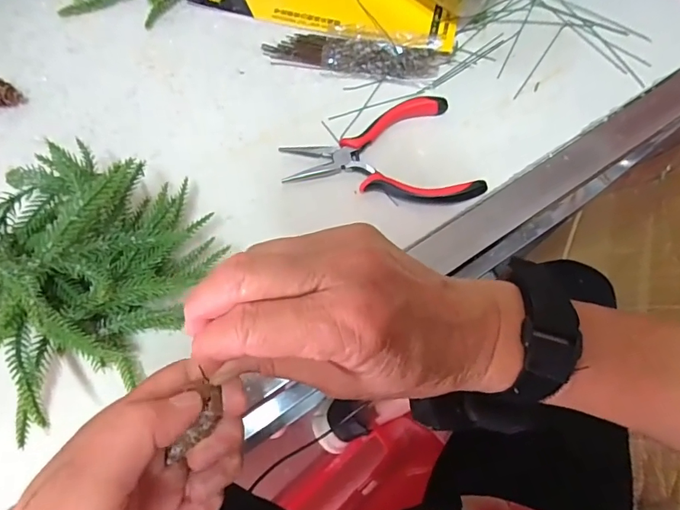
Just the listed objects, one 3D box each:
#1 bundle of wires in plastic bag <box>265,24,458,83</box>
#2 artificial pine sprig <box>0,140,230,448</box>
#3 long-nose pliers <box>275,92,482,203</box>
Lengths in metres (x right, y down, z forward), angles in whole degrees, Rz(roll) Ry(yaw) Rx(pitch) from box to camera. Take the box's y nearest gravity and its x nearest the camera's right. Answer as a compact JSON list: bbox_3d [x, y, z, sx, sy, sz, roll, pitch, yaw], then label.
[{"bbox_3d":[0.014,-0.159,0.362,0.141,0.010,0.038,10,72,2],"label":"bundle of wires in plastic bag"},{"bbox_3d":[-0.146,0.012,0.267,0.111,0.080,0.147,27,74,7],"label":"artificial pine sprig"},{"bbox_3d":[0.029,-0.063,0.331,0.128,0.013,0.081,-18,74,-7],"label":"long-nose pliers"}]

